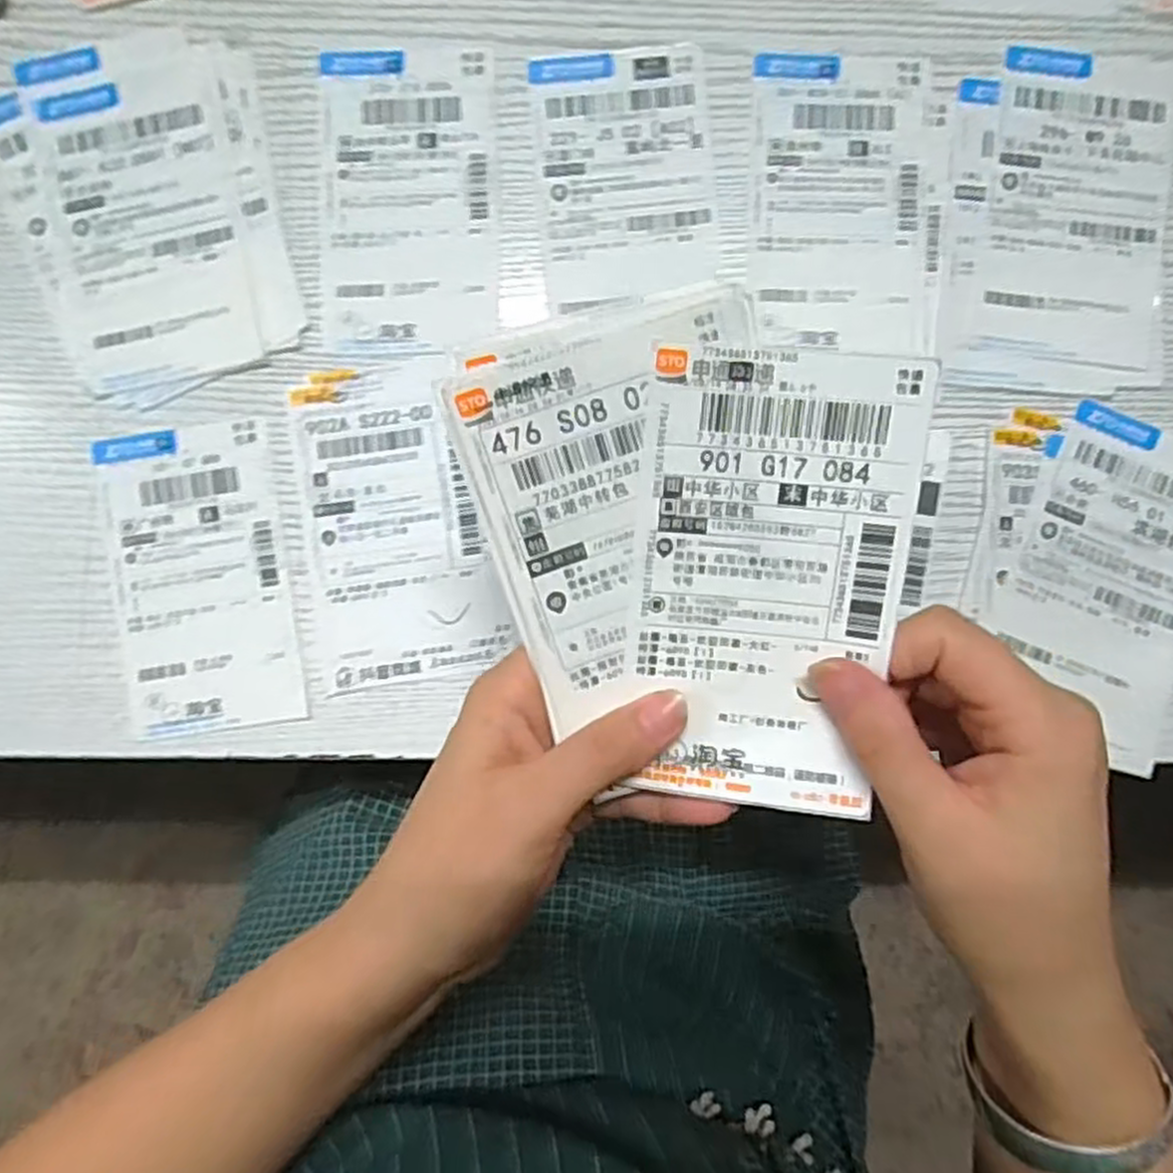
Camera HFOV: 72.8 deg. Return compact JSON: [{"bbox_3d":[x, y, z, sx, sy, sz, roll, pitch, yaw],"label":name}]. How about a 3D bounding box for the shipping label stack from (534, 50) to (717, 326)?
[{"bbox_3d":[0.016,-0.174,0.338,0.072,0.004,0.108,-5,91,1],"label":"shipping label stack"}]

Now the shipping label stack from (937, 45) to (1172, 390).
[{"bbox_3d":[0.200,-0.155,0.336,0.091,0.004,0.139,4,91,1],"label":"shipping label stack"}]

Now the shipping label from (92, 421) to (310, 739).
[{"bbox_3d":[-0.163,-0.003,0.340,0.074,0.005,0.127,-9,90,1],"label":"shipping label"}]

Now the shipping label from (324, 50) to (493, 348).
[{"bbox_3d":[-0.076,-0.165,0.340,0.073,0.004,0.128,-1,91,1],"label":"shipping label"}]

